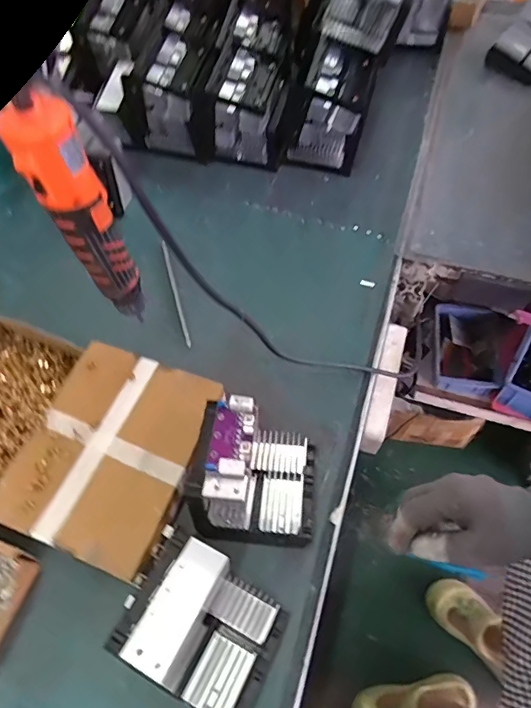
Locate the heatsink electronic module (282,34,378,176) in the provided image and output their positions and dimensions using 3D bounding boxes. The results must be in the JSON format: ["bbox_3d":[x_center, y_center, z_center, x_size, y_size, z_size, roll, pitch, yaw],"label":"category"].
[{"bbox_3d":[0.102,-0.375,0.724,0.105,0.159,0.123,16,62,10],"label":"heatsink electronic module"}]

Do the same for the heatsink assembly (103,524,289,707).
[{"bbox_3d":[-0.052,0.237,0.405,0.119,0.102,0.110,24,63,14],"label":"heatsink assembly"}]

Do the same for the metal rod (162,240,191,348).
[{"bbox_3d":[-0.126,-0.088,0.652,0.008,0.006,0.186,-14,61,-7],"label":"metal rod"}]

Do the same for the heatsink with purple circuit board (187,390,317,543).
[{"bbox_3d":[-0.010,0.118,0.471,0.113,0.105,0.118,4,60,4],"label":"heatsink with purple circuit board"}]

